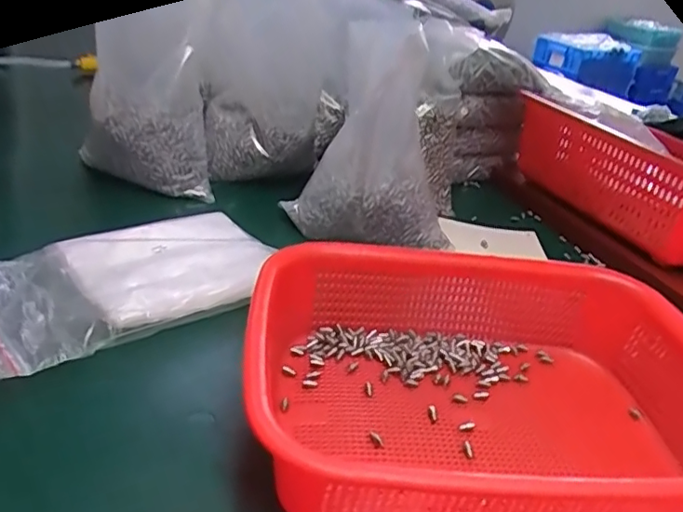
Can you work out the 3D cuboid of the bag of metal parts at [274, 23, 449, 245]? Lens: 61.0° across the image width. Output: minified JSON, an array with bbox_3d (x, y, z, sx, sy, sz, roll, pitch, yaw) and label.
[{"bbox_3d":[0.038,-0.102,0.530,0.126,0.187,0.081,-9,34,-26],"label":"bag of metal parts"}]

